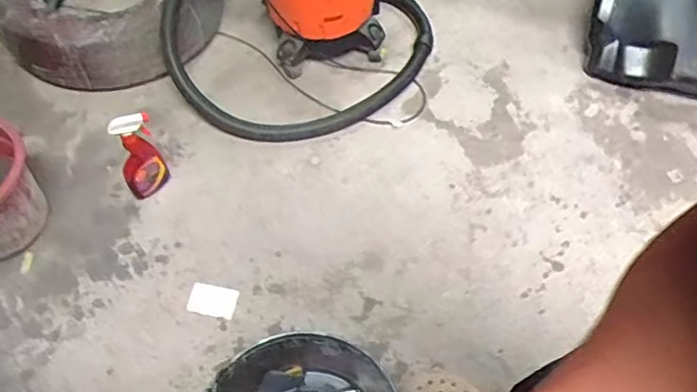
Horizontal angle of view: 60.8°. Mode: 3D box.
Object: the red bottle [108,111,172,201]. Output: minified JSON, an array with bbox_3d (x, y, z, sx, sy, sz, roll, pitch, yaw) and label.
[{"bbox_3d":[-0.449,-0.084,1.275,0.097,0.237,0.051,-21,60,-13],"label":"red bottle"}]

